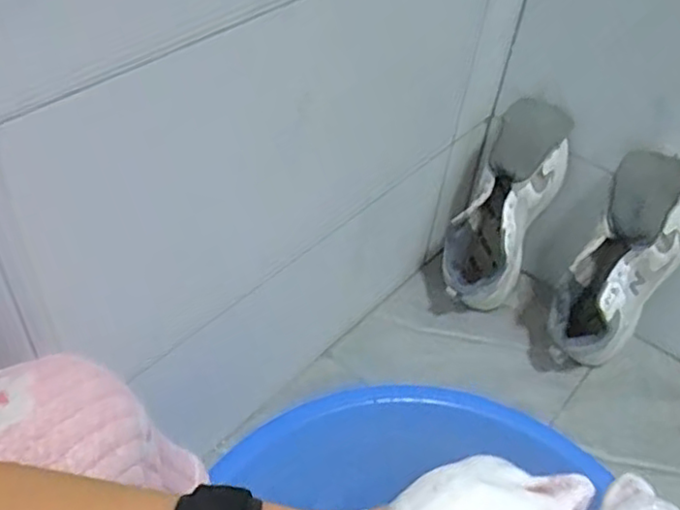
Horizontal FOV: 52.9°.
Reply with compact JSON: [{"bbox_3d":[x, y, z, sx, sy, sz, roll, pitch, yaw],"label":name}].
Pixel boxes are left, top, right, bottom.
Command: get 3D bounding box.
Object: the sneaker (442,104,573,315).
[{"bbox_3d":[0.223,-0.065,0.961,0.117,0.310,0.092,27,25,19],"label":"sneaker"}]

